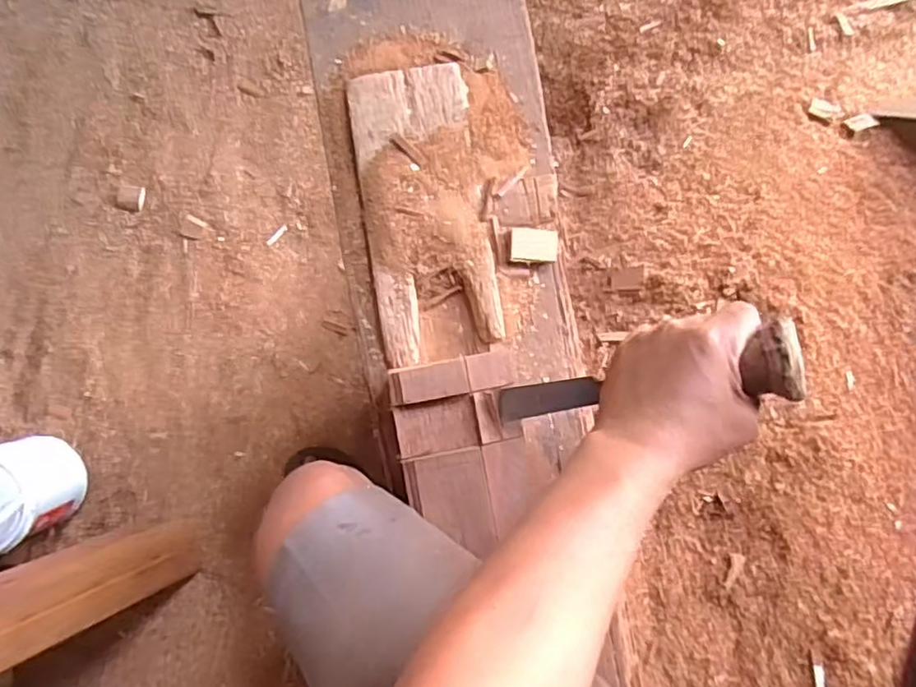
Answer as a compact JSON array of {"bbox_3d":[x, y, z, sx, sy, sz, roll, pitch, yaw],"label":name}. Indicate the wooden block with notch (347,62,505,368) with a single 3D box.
[{"bbox_3d":[-0.029,-0.117,0.570,0.105,0.023,0.252,-8,89,2],"label":"wooden block with notch"}]

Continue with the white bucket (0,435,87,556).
[{"bbox_3d":[-0.786,0.266,1.119,0.161,0.204,0.179,-12,87,3],"label":"white bucket"}]

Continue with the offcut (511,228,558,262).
[{"bbox_3d":[0.068,-0.086,0.568,0.042,0.004,0.029,2,88,-13],"label":"offcut"}]

